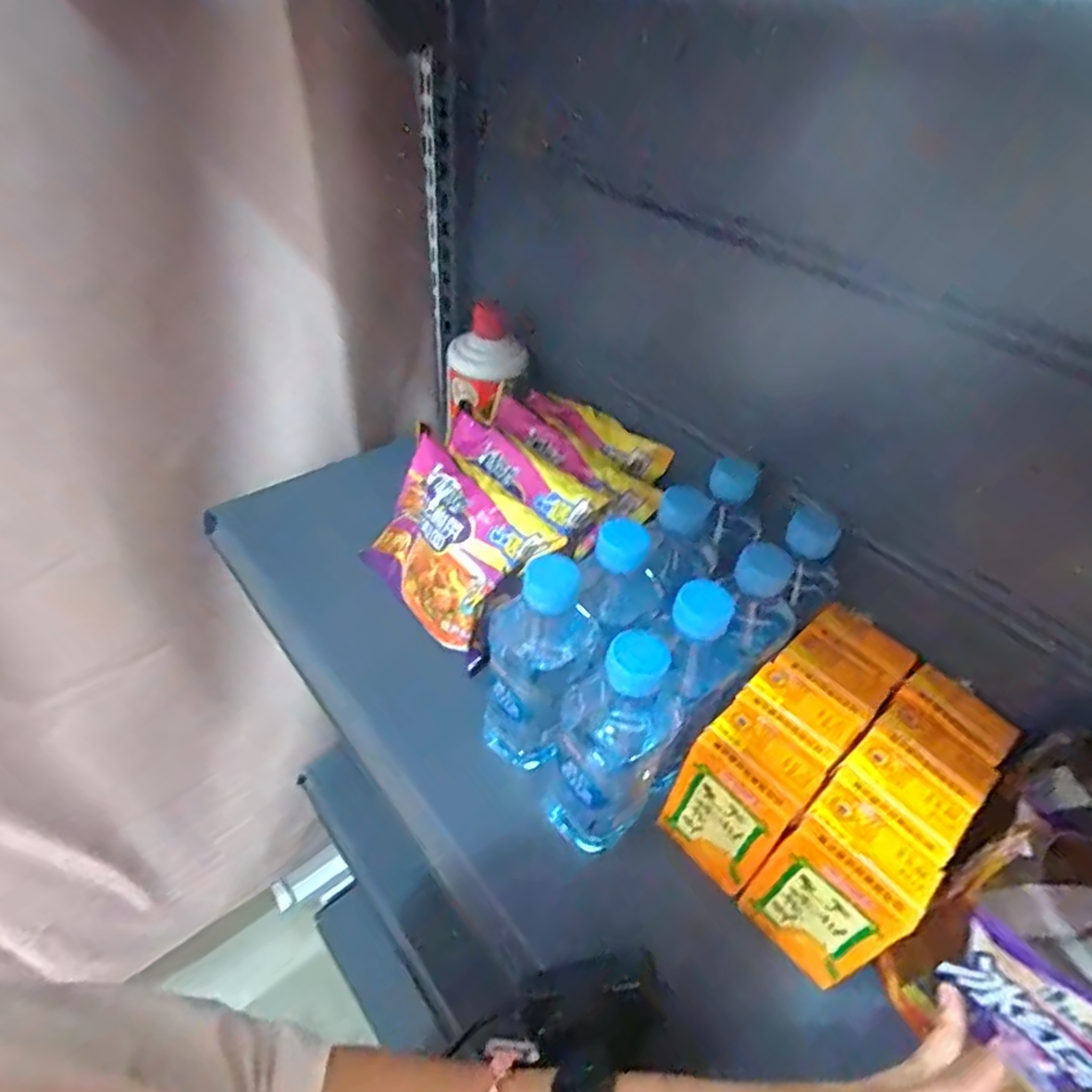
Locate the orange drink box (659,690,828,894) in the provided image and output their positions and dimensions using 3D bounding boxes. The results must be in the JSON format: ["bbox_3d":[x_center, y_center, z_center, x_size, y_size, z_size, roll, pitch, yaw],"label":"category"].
[{"bbox_3d":[0.121,0.155,0.407,0.053,0.104,0.065,-31,54,-33],"label":"orange drink box"}]

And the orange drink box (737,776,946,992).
[{"bbox_3d":[0.165,0.196,0.373,0.048,0.103,0.066,-30,54,-33],"label":"orange drink box"}]

